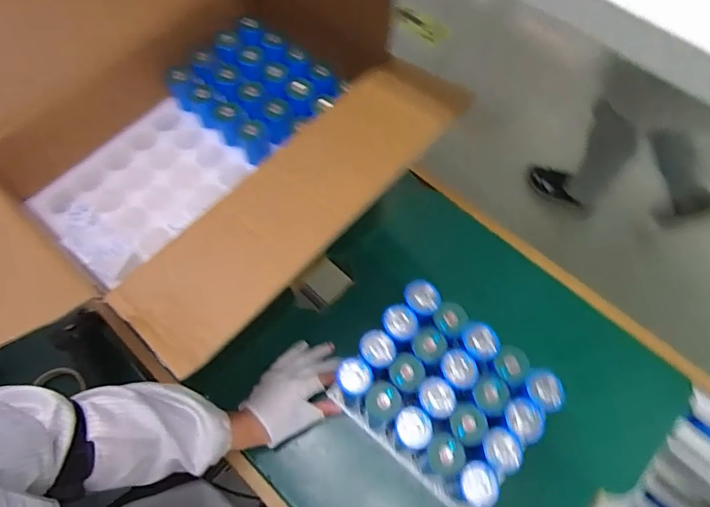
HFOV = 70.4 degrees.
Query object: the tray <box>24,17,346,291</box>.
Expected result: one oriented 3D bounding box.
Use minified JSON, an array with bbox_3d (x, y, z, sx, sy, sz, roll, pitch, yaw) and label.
[{"bbox_3d":[-0.240,-0.162,0.732,0.444,0.064,0.235,-38,70,-16],"label":"tray"}]

